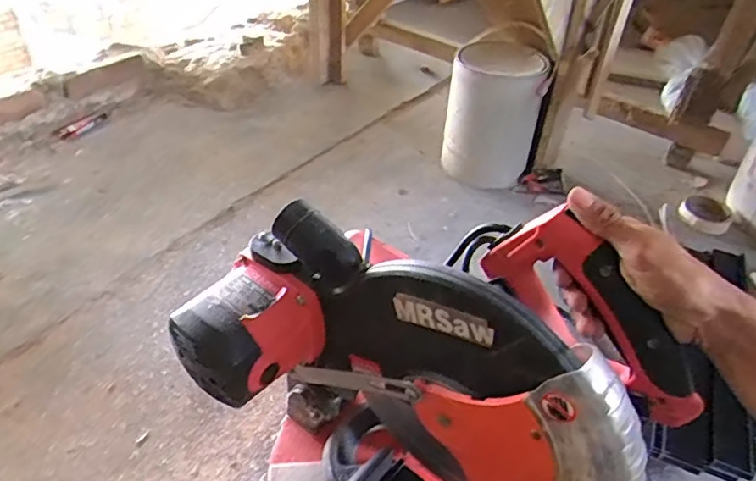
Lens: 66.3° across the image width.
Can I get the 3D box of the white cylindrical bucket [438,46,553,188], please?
[{"bbox_3d":[0.217,-0.238,1.118,0.169,0.234,0.154,11,40,5],"label":"white cylindrical bucket"}]

